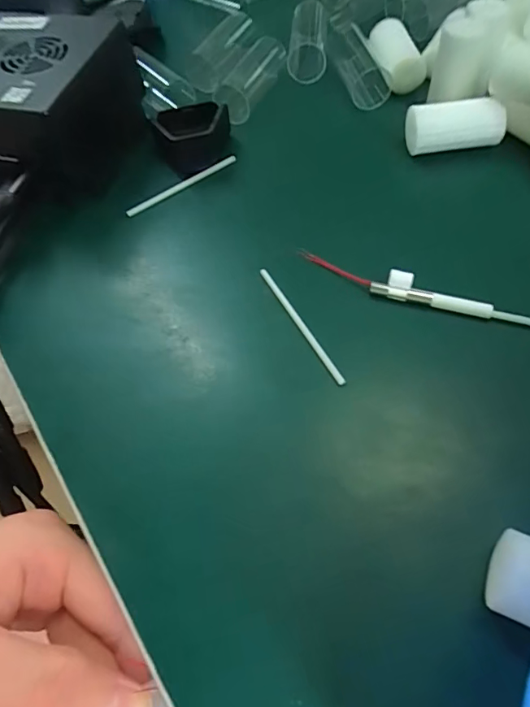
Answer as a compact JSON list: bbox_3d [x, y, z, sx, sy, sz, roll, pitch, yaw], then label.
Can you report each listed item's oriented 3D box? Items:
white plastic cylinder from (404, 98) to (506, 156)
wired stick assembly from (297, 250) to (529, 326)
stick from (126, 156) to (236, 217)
[{"bbox_3d":[0.088,-0.106,0.218,0.042,0.018,0.018,-5,59,2],"label":"white plastic cylinder"},{"bbox_3d":[0.056,-0.025,0.181,0.091,0.007,0.009,17,64,13],"label":"wired stick assembly"},{"bbox_3d":[-0.040,-0.081,0.227,0.060,0.005,0.004,-35,65,-14],"label":"stick"}]

